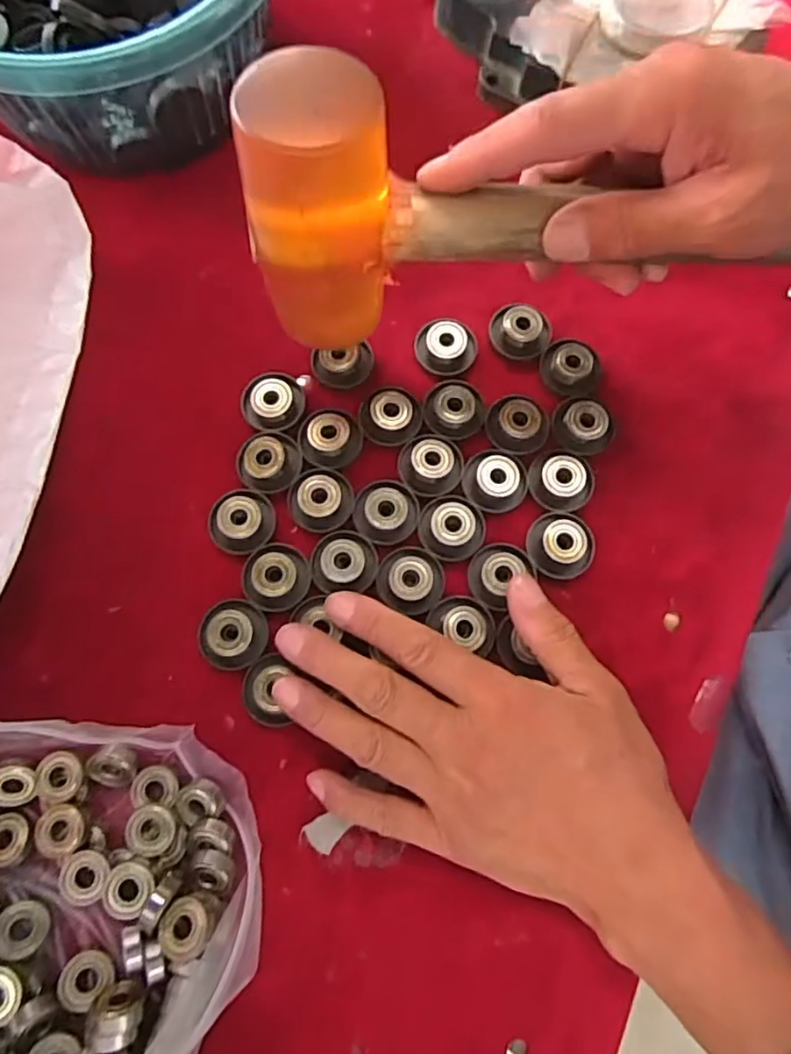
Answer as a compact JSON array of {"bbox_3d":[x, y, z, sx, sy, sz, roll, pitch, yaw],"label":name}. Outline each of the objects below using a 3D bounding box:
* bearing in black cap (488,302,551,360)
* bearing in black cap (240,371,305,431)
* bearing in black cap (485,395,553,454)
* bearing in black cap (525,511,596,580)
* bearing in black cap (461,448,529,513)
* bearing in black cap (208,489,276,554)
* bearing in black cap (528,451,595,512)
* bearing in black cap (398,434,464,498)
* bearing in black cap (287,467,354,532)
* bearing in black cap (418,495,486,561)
[{"bbox_3d":[0.067,-0.106,0.336,0.032,0.016,0.027,20,76,5],"label":"bearing in black cap"},{"bbox_3d":[-0.065,-0.066,0.330,0.033,0.014,0.032,0,75,0],"label":"bearing in black cap"},{"bbox_3d":[0.064,-0.055,0.323,0.033,0.014,0.033,0,75,0],"label":"bearing in black cap"},{"bbox_3d":[0.083,0.008,0.304,0.033,0.009,0.033,12,76,3],"label":"bearing in black cap"},{"bbox_3d":[0.051,-0.025,0.314,0.032,0.009,0.032,8,75,2],"label":"bearing in black cap"},{"bbox_3d":[-0.077,-0.004,0.309,0.031,0.010,0.033,0,75,0],"label":"bearing in black cap"},{"bbox_3d":[0.085,-0.024,0.314,0.033,0.007,0.031,0,75,0],"label":"bearing in black cap"},{"bbox_3d":[0.018,-0.033,0.317,0.032,0.010,0.032,0,75,0],"label":"bearing in black cap"},{"bbox_3d":[-0.038,-0.015,0.312,0.033,0.007,0.032,0,75,0],"label":"bearing in black cap"},{"bbox_3d":[0.028,-0.001,0.307,0.032,0.007,0.032,0,75,0],"label":"bearing in black cap"}]

